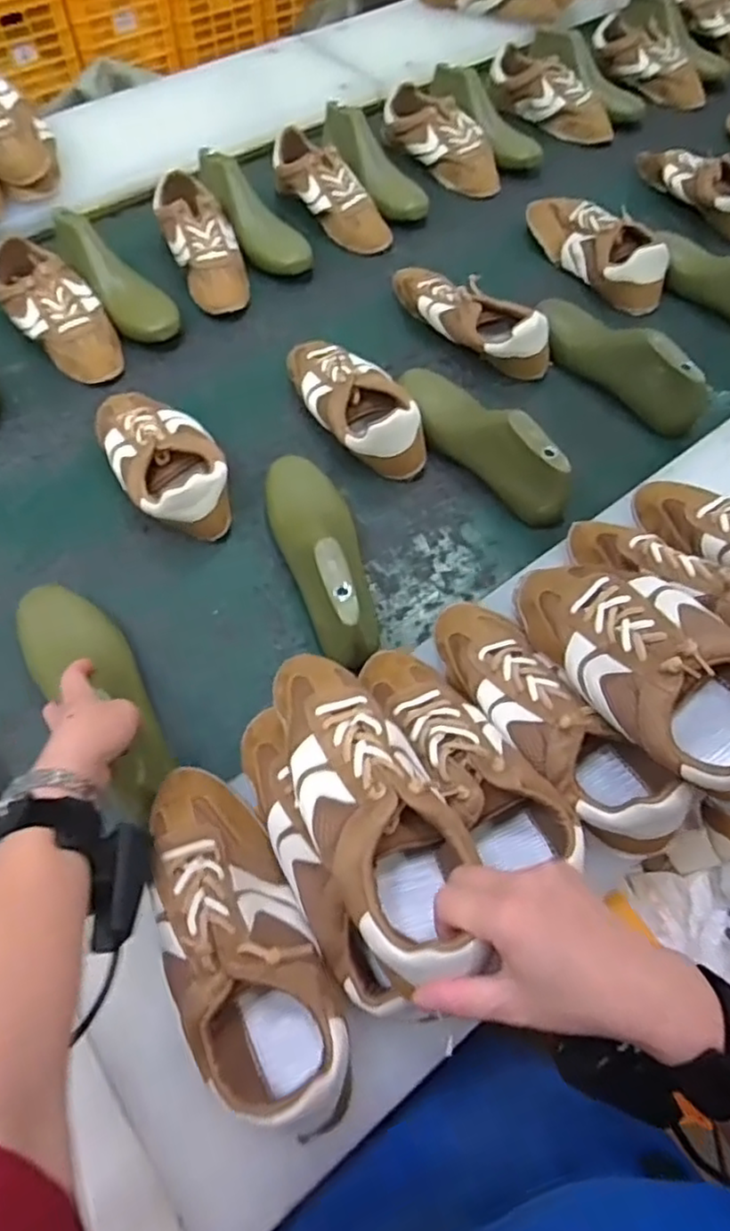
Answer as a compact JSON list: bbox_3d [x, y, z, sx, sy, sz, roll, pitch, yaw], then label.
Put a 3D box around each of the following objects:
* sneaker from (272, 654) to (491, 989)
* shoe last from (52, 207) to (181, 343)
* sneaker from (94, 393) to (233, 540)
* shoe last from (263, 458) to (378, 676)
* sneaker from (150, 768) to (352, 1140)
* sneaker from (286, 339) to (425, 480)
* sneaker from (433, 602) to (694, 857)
[{"bbox_3d":[0.004,0.114,0.424,0.084,0.078,0.224,-21,55,-11],"label":"sneaker"},{"bbox_3d":[-0.330,-0.442,0.860,0.078,0.072,0.245,-39,80,-19],"label":"shoe last"},{"bbox_3d":[-0.219,-0.175,0.716,0.102,0.071,0.224,-26,64,-14],"label":"sneaker"},{"bbox_3d":[-0.040,-0.071,0.637,0.077,0.077,0.244,-15,62,-8],"label":"shoe last"},{"bbox_3d":[-0.087,0.211,0.444,0.093,0.083,0.246,-20,63,-11],"label":"sneaker"},{"bbox_3d":[-0.015,-0.246,0.753,0.089,0.075,0.233,-27,64,-14],"label":"sneaker"},{"bbox_3d":[0.137,0.075,0.514,0.079,0.079,0.242,-29,65,-15],"label":"sneaker"}]

